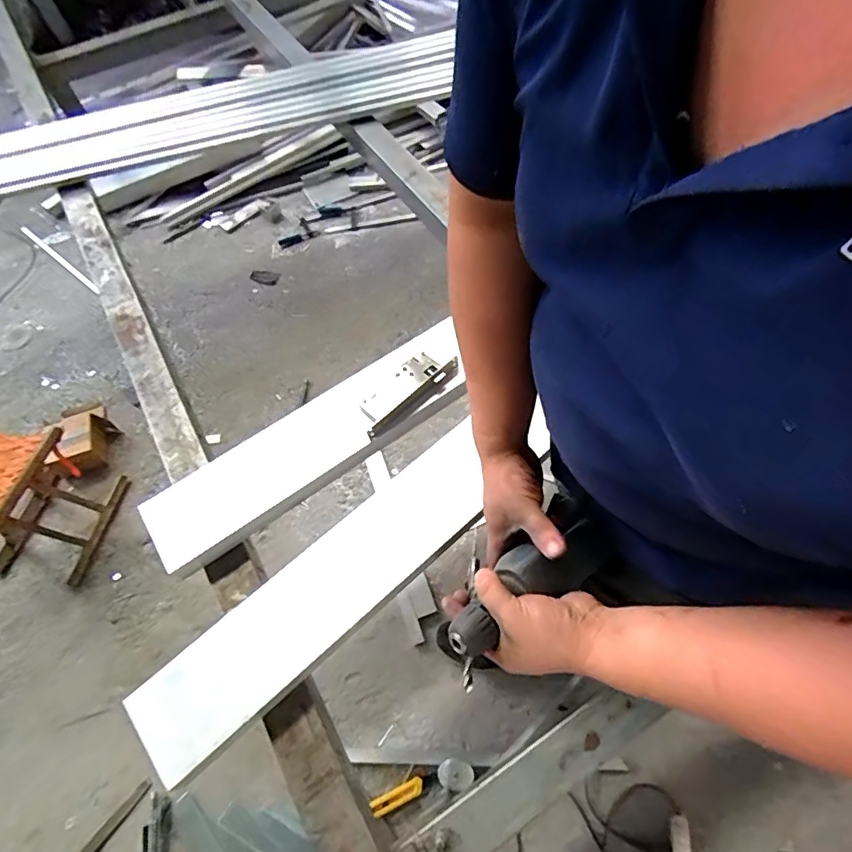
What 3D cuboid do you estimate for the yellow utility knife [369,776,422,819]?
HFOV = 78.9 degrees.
[{"bbox_3d":[-0.060,0.781,1.091,0.114,0.015,0.033,-23,62,-8],"label":"yellow utility knife"}]

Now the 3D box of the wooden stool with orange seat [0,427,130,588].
[{"bbox_3d":[-1.019,0.205,1.328,0.268,0.332,0.294,5,61,7],"label":"wooden stool with orange seat"}]

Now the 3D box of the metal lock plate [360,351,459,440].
[{"bbox_3d":[-0.042,-0.067,1.007,0.092,0.029,0.214,38,70,22],"label":"metal lock plate"}]

